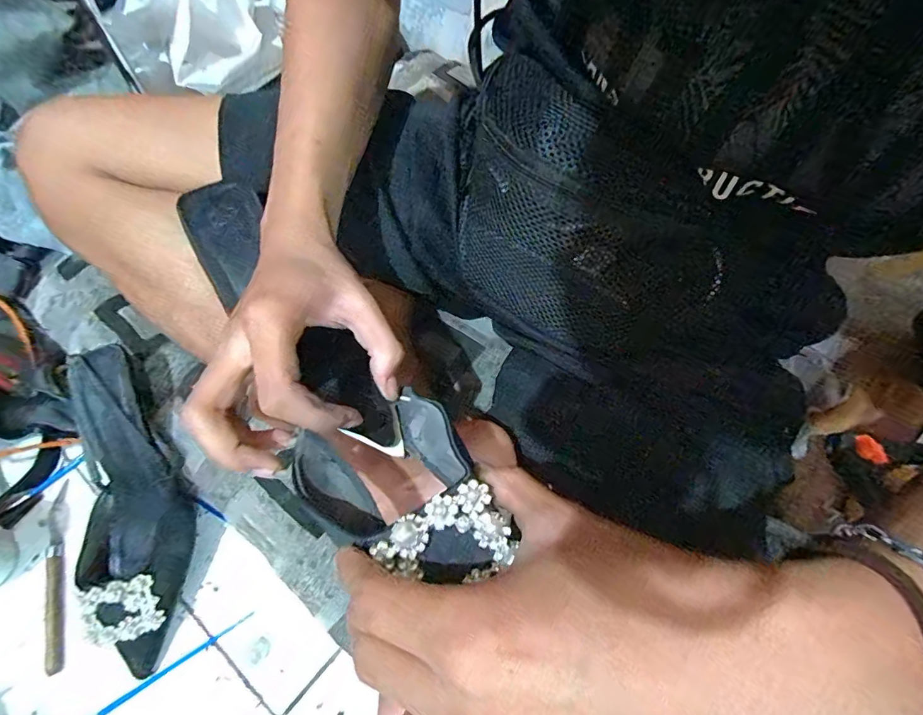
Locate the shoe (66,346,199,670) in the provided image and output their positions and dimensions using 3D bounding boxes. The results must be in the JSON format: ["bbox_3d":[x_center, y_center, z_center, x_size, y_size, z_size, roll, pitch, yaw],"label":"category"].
[{"bbox_3d":[-0.271,0.119,0.375,0.080,0.047,0.250,-12,81,-8],"label":"shoe"}]

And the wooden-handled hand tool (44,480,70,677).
[{"bbox_3d":[-0.339,0.179,0.378,0.022,0.013,0.148,-17,68,-9],"label":"wooden-handled hand tool"}]

